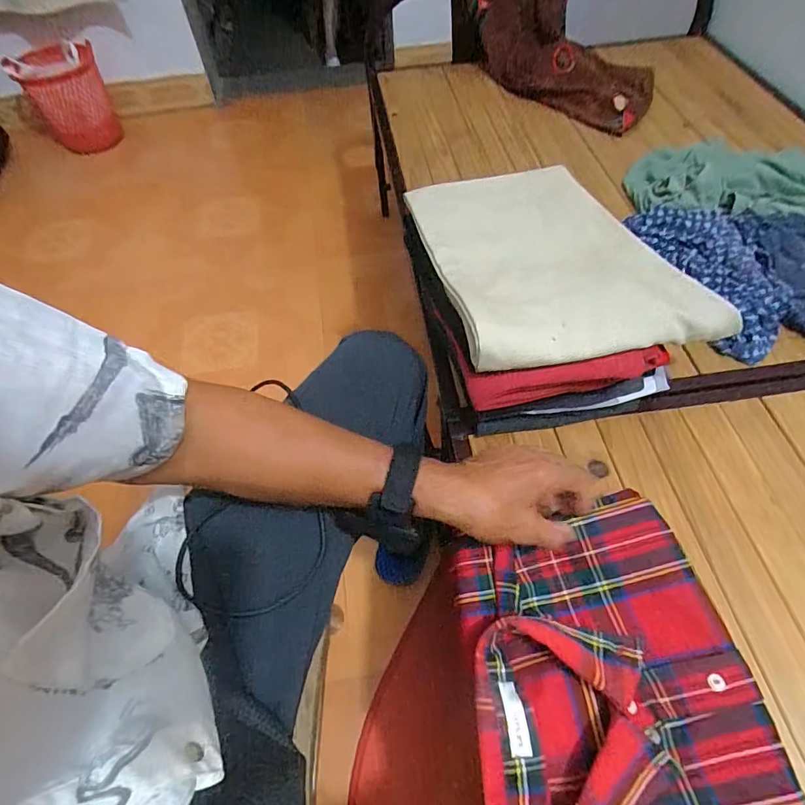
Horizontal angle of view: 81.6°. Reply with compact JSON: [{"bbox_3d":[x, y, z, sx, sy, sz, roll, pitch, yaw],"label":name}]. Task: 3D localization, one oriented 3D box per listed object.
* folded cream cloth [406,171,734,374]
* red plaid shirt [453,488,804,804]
[{"bbox_3d":[0.161,-0.178,0.536,0.256,0.029,0.317,-14,57,-7],"label":"folded cream cloth"},{"bbox_3d":[0.166,0.237,0.362,0.213,0.037,0.301,-7,57,-2],"label":"red plaid shirt"}]

